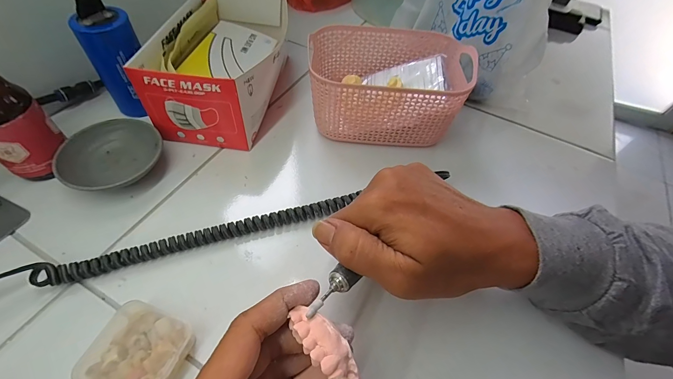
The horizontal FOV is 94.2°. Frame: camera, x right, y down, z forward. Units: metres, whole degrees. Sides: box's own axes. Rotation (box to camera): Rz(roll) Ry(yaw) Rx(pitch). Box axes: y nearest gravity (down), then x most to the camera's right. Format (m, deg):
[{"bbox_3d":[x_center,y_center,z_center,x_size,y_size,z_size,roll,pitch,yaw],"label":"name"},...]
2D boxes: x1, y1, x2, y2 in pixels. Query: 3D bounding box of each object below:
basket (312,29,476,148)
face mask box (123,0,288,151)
[{"bbox_3d":[0.056,-0.116,0.360,0.160,0.082,0.116,3,53,-3],"label":"basket"},{"bbox_3d":[-0.126,-0.153,0.373,0.116,0.085,0.206,6,53,-1],"label":"face mask box"}]

